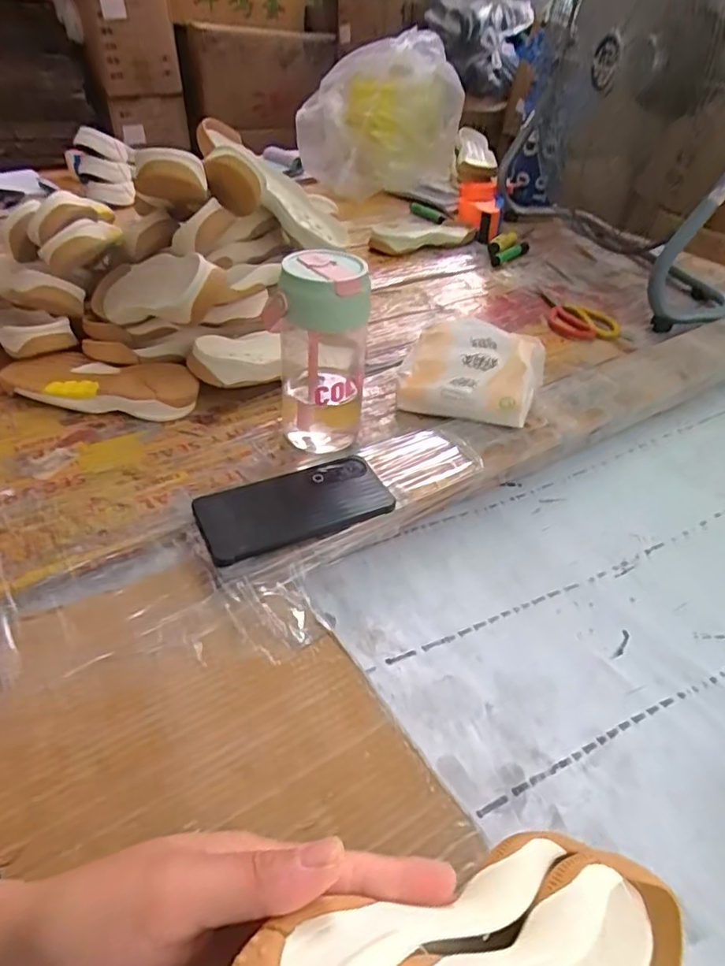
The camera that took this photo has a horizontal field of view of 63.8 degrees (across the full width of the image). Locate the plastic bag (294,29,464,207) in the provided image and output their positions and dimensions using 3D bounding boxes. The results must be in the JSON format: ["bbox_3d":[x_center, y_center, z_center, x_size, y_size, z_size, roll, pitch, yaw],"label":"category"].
[{"bbox_3d":[0.034,-0.833,1.350,0.420,0.294,0.208,8,40,6],"label":"plastic bag"}]

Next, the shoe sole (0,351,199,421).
[{"bbox_3d":[-0.292,-0.110,0.650,0.220,0.036,0.082,6,40,3],"label":"shoe sole"}]

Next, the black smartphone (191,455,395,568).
[{"bbox_3d":[-0.061,0.018,0.519,0.166,0.010,0.081,-17,48,-23],"label":"black smartphone"}]

